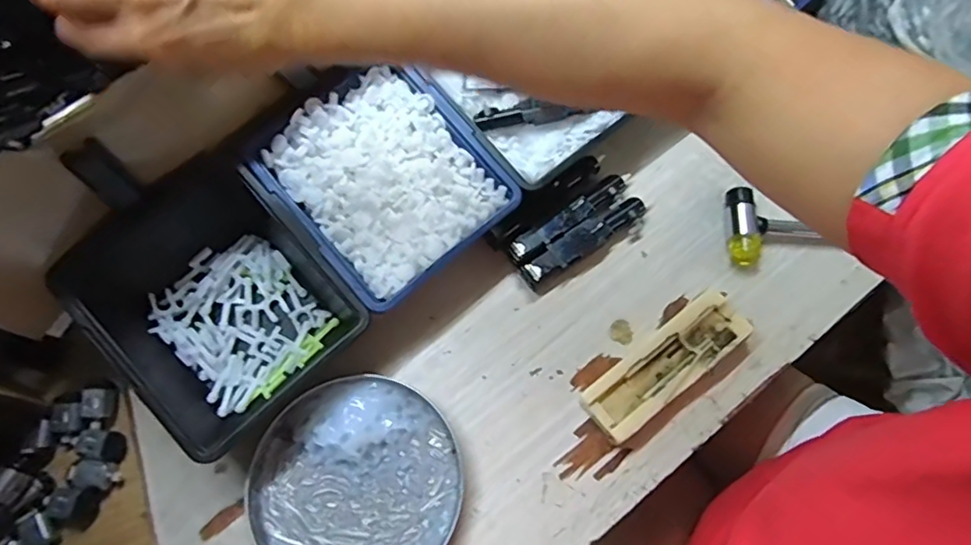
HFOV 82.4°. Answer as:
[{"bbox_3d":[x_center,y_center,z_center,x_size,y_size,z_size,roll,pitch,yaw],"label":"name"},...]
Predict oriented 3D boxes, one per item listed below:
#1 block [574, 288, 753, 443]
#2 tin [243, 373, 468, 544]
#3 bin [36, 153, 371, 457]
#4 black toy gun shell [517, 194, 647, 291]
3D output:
[{"bbox_3d":[0.136,0.069,0.421,0.138,0.025,0.045,-36,74,-14],"label":"block"},{"bbox_3d":[-0.089,0.149,0.390,0.140,0.017,0.143,1,69,-2],"label":"tin"},{"bbox_3d":[-0.189,0.021,0.403,0.144,0.074,0.169,-41,76,-16],"label":"bin"},{"bbox_3d":[0.082,-0.028,0.460,0.121,0.019,0.025,-36,74,-14],"label":"black toy gun shell"}]

